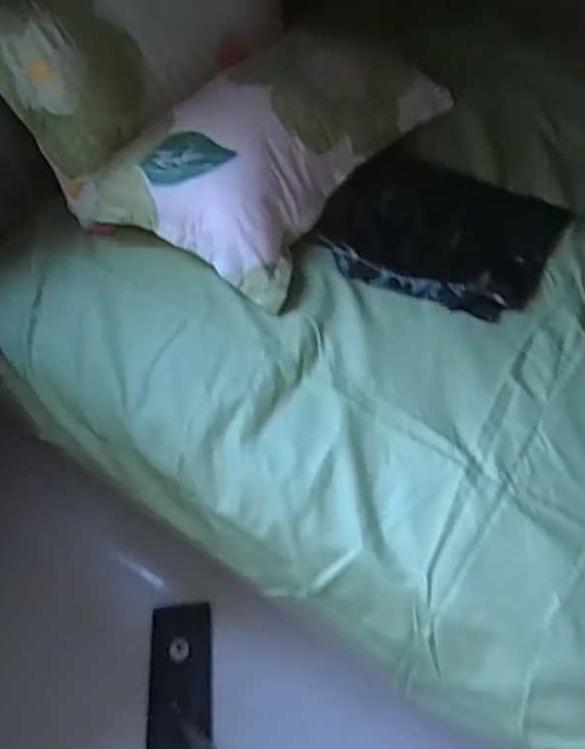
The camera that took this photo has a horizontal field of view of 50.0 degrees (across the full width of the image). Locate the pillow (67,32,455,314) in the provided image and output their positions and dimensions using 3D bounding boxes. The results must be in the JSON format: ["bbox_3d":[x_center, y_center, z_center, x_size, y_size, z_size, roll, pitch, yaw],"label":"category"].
[{"bbox_3d":[-0.054,-0.432,1.151,0.401,0.192,0.584,26,58,19],"label":"pillow"}]

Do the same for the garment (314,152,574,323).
[{"bbox_3d":[0.257,-0.257,1.103,0.376,0.036,0.325,24,57,18],"label":"garment"}]

